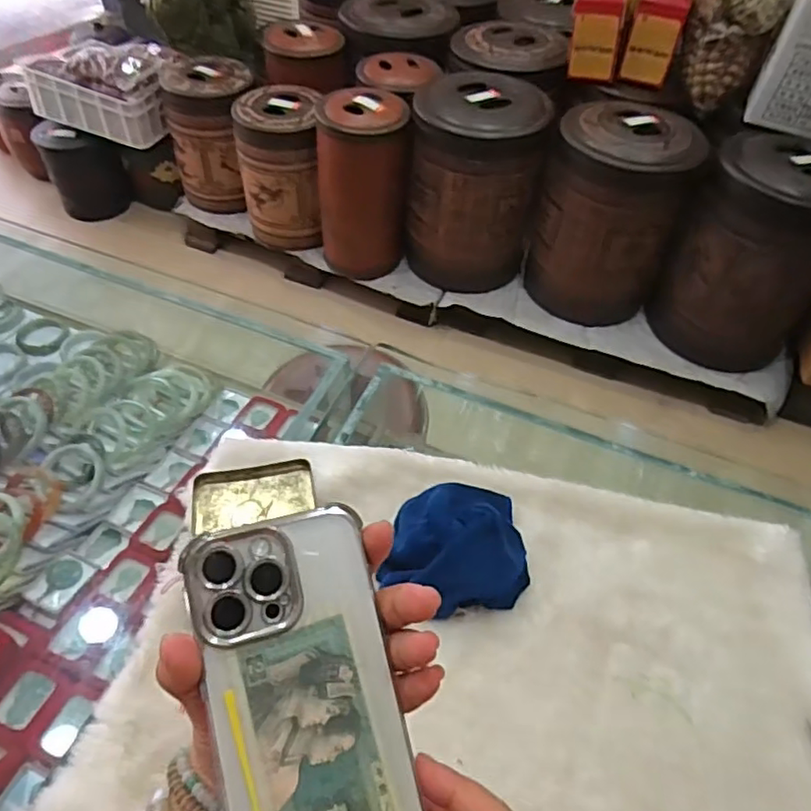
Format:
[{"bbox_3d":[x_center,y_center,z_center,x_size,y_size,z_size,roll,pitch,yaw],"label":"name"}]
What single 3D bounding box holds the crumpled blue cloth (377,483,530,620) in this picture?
[{"bbox_3d":[0.041,0.122,0.554,0.133,0.049,0.117,-6,52,-9],"label":"crumpled blue cloth"}]

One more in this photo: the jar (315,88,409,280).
[{"bbox_3d":[-0.129,-0.660,1.862,0.247,0.518,0.249,0,51,-4],"label":"jar"}]

